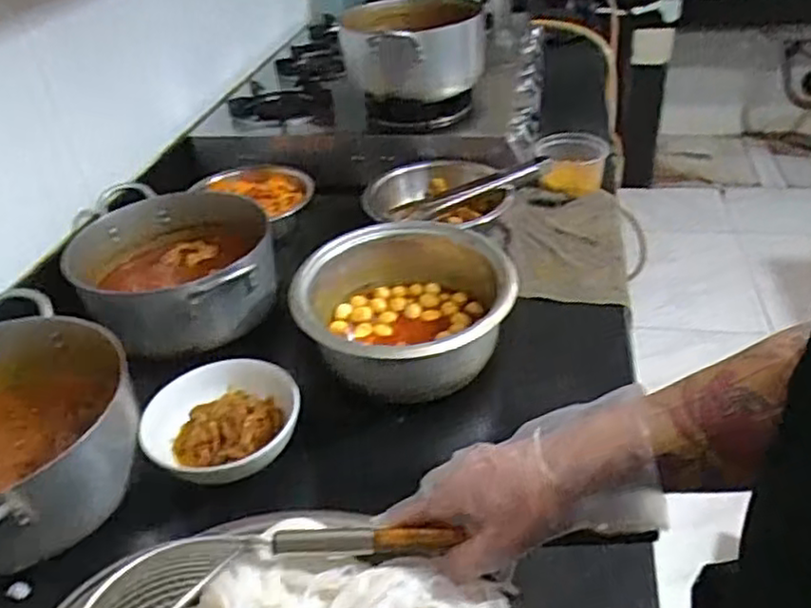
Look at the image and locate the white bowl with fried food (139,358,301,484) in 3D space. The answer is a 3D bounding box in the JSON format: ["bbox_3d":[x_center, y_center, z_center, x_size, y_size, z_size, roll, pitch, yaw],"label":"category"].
[{"bbox_3d":[-0.204,0.141,0.784,0.171,0.068,0.152,-22,39,-22],"label":"white bowl with fried food"}]

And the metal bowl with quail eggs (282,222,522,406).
[{"bbox_3d":[0.008,0.007,0.873,0.265,0.106,0.254,-4,36,3],"label":"metal bowl with quail eggs"}]

